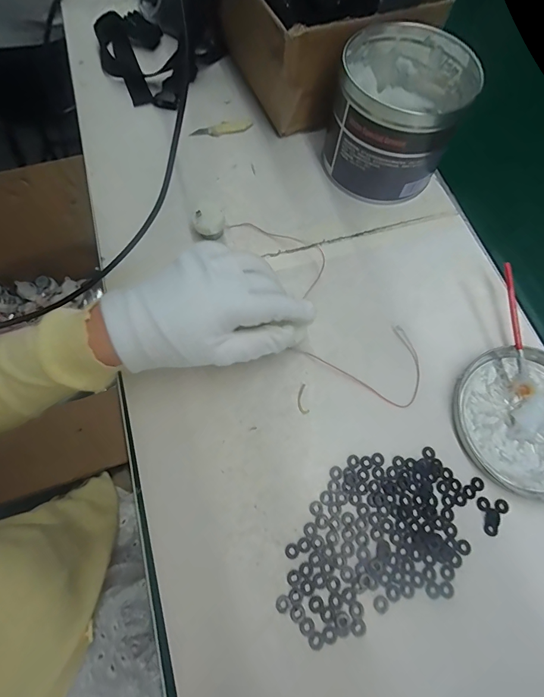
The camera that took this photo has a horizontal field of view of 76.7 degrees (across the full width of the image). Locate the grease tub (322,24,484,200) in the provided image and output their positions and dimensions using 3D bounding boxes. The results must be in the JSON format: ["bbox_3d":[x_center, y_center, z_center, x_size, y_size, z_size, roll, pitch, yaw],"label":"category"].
[{"bbox_3d":[0.126,-0.242,0.360,0.120,0.101,0.134,20,71,5],"label":"grease tub"}]

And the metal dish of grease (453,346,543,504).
[{"bbox_3d":[0.225,0.061,0.297,0.123,0.012,0.126,1,70,-2],"label":"metal dish of grease"}]

